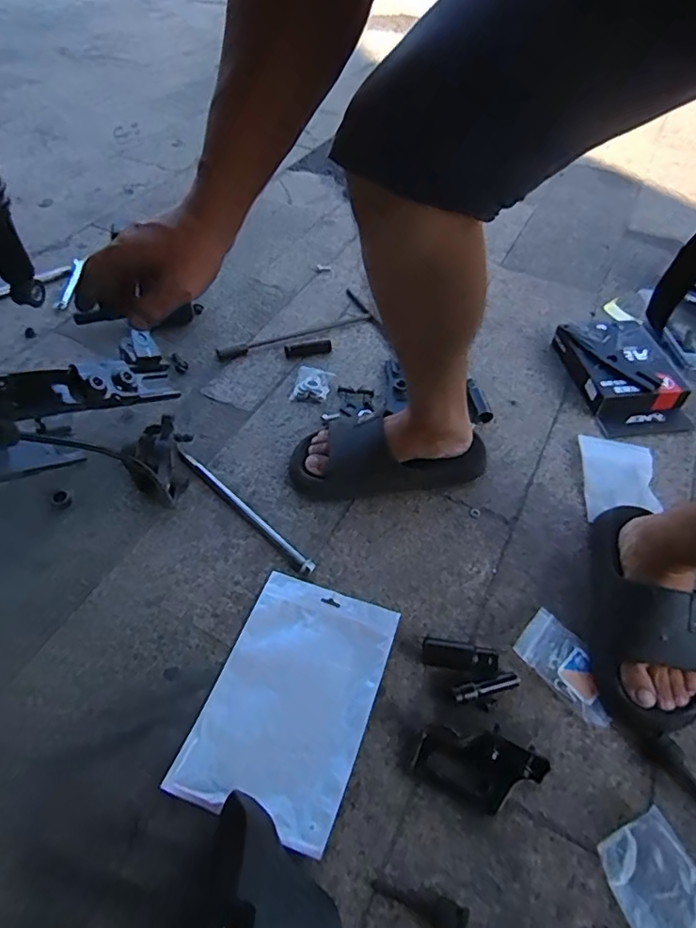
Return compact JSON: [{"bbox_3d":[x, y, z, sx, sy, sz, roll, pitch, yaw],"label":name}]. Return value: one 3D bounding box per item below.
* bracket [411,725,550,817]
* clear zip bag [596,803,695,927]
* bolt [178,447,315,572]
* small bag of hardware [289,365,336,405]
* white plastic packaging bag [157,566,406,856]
[{"bbox_3d":[0.123,0.286,0.517,0.112,0.024,0.065,22,55,14],"label":"bracket"},{"bbox_3d":[0.275,0.375,0.466,0.085,0.013,0.117,-17,55,-15],"label":"clear zip bag"},{"bbox_3d":[-0.136,0.051,0.701,0.266,0.020,0.015,39,60,24],"label":"bolt"},{"bbox_3d":[-0.057,-0.124,0.848,0.055,0.016,0.069,11,53,6],"label":"small bag of hardware"},{"bbox_3d":[-0.056,0.234,0.559,0.156,0.011,0.236,18,54,11],"label":"white plastic packaging bag"}]

